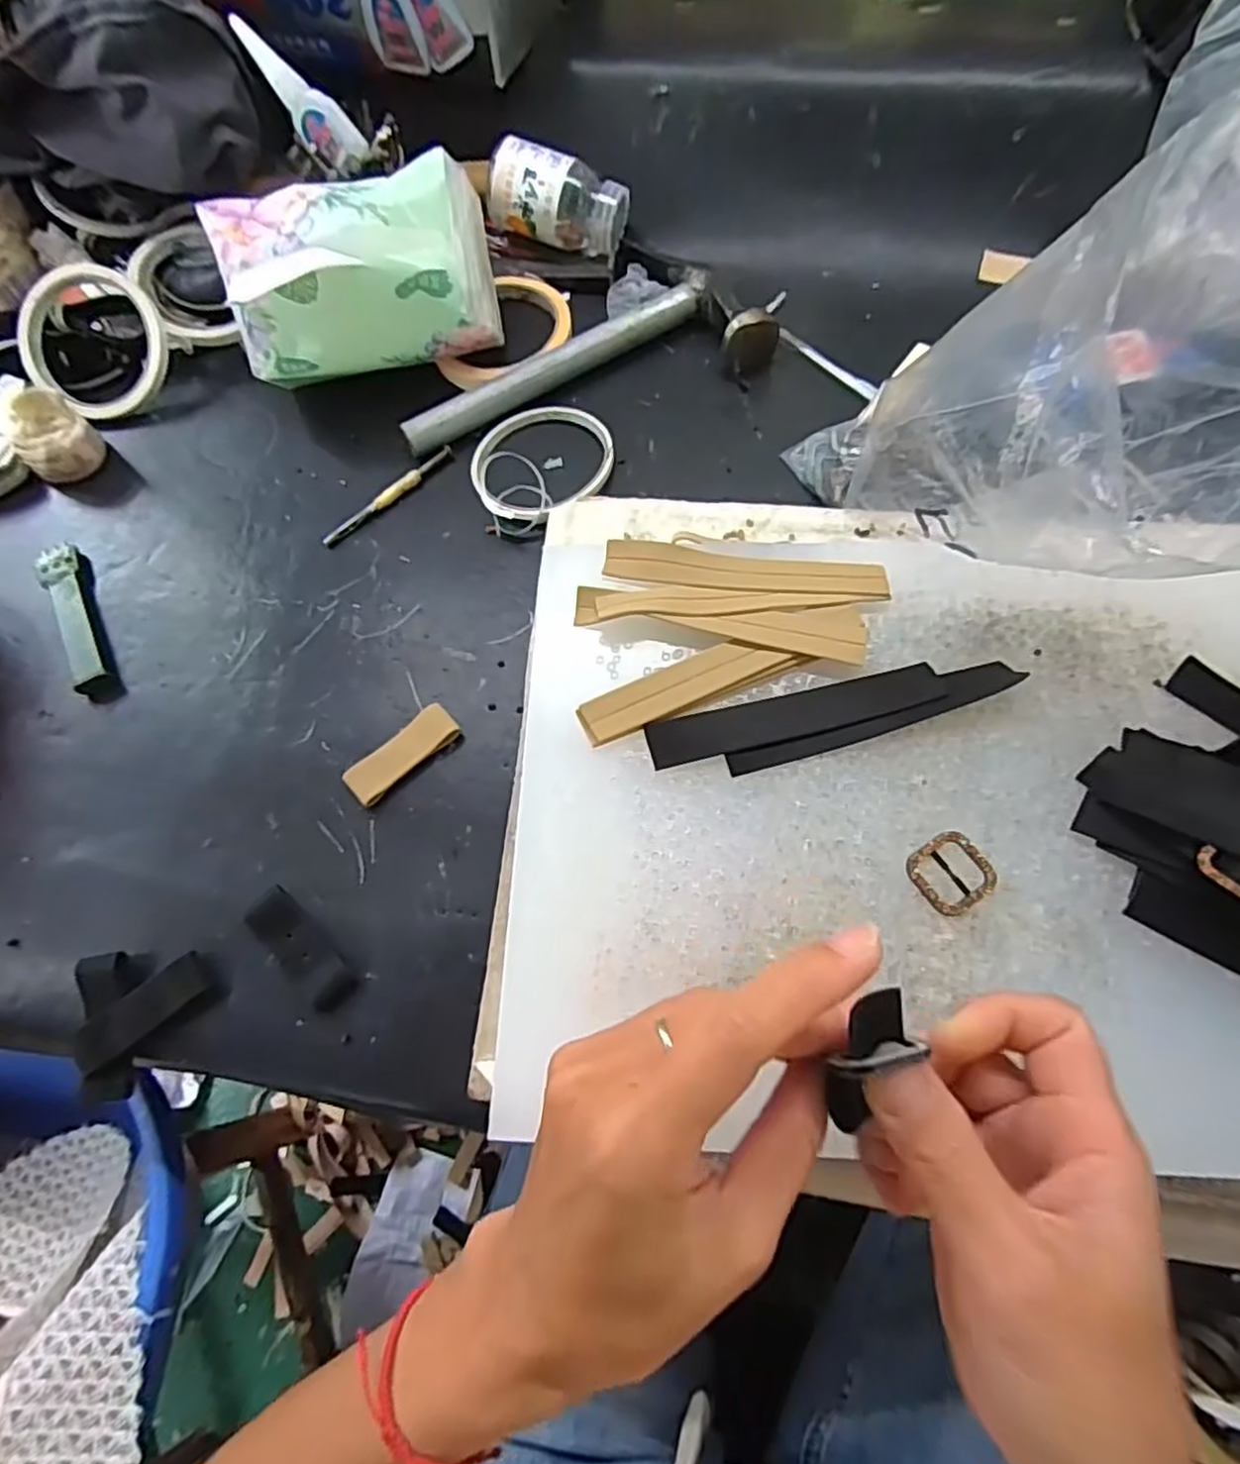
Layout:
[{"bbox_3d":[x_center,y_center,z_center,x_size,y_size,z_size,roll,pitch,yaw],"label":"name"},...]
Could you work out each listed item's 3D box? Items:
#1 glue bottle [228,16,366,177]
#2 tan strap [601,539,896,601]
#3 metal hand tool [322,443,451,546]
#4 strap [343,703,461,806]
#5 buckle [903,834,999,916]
[{"bbox_3d":[-0.189,-0.376,0.423,0.089,0.015,0.029,44,71,-18],"label":"glue bottle"},{"bbox_3d":[0.058,-0.077,0.337,0.130,0.006,0.023,7,69,7],"label":"tan strap"},{"bbox_3d":[-0.139,-0.142,0.429,0.093,0.010,0.009,-39,69,-13],"label":"metal hand tool"},{"bbox_3d":[-0.110,0.011,0.361,0.060,0.009,0.023,-42,70,-14],"label":"strap"},{"bbox_3d":[0.130,0.055,0.279,0.029,0.004,0.029,-33,70,-9],"label":"buckle"}]

